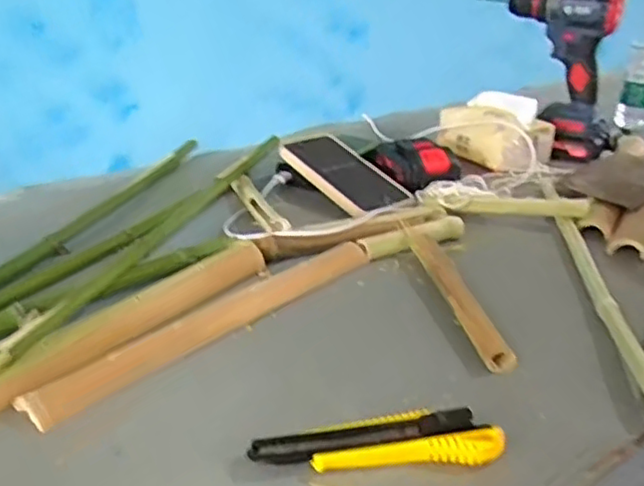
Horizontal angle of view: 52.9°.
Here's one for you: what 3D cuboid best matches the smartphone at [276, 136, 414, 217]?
[{"bbox_3d":[0.025,-0.083,0.756,0.086,0.013,0.161,-19,46,-34],"label":"smartphone"}]

